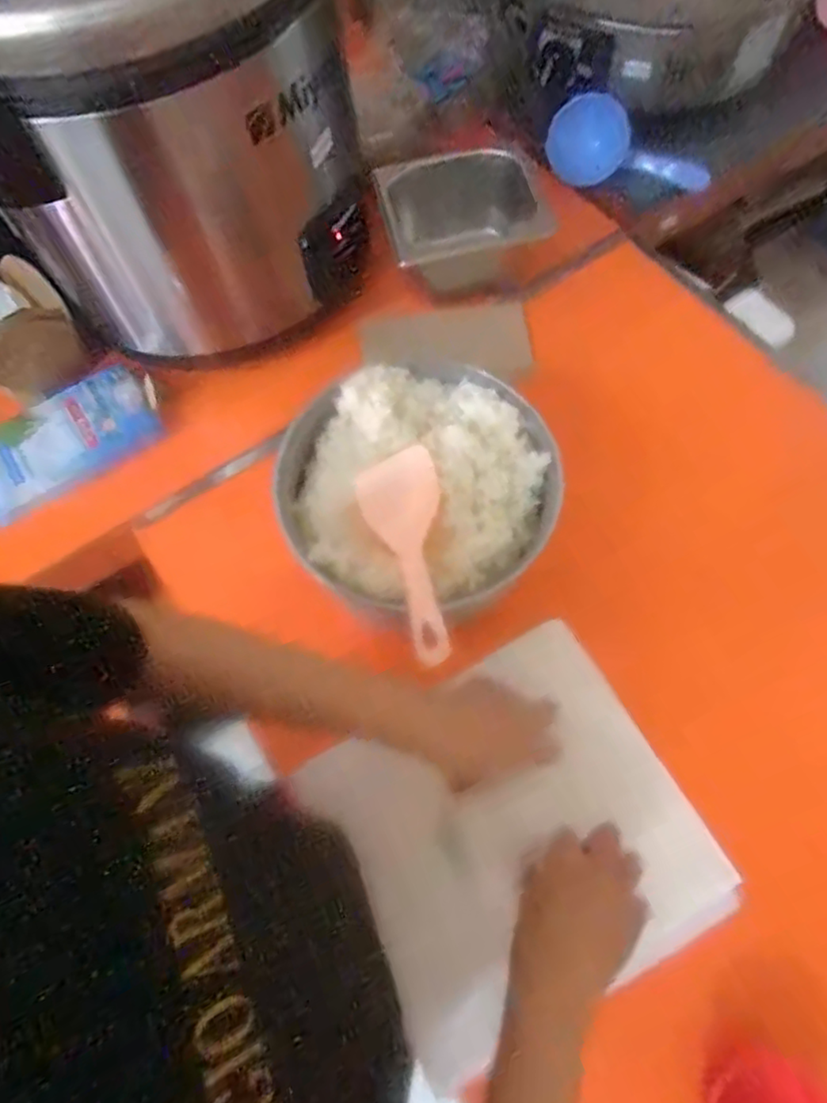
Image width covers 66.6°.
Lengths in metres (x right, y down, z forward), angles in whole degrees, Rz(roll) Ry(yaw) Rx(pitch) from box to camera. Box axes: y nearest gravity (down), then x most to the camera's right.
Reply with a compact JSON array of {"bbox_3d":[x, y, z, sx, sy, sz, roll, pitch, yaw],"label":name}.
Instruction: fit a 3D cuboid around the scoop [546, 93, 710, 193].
[{"bbox_3d":[0.276,-0.507,0.803,0.212,0.086,0.052,11,66,-10],"label":"scoop"}]

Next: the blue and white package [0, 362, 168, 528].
[{"bbox_3d":[-0.386,-0.128,0.699,0.204,0.037,0.110,-31,68,-10],"label":"blue and white package"}]

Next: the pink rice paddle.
[{"bbox_3d":[0.003,-0.001,0.503,0.065,0.013,0.180,-16,66,-4],"label":"pink rice paddle"}]

